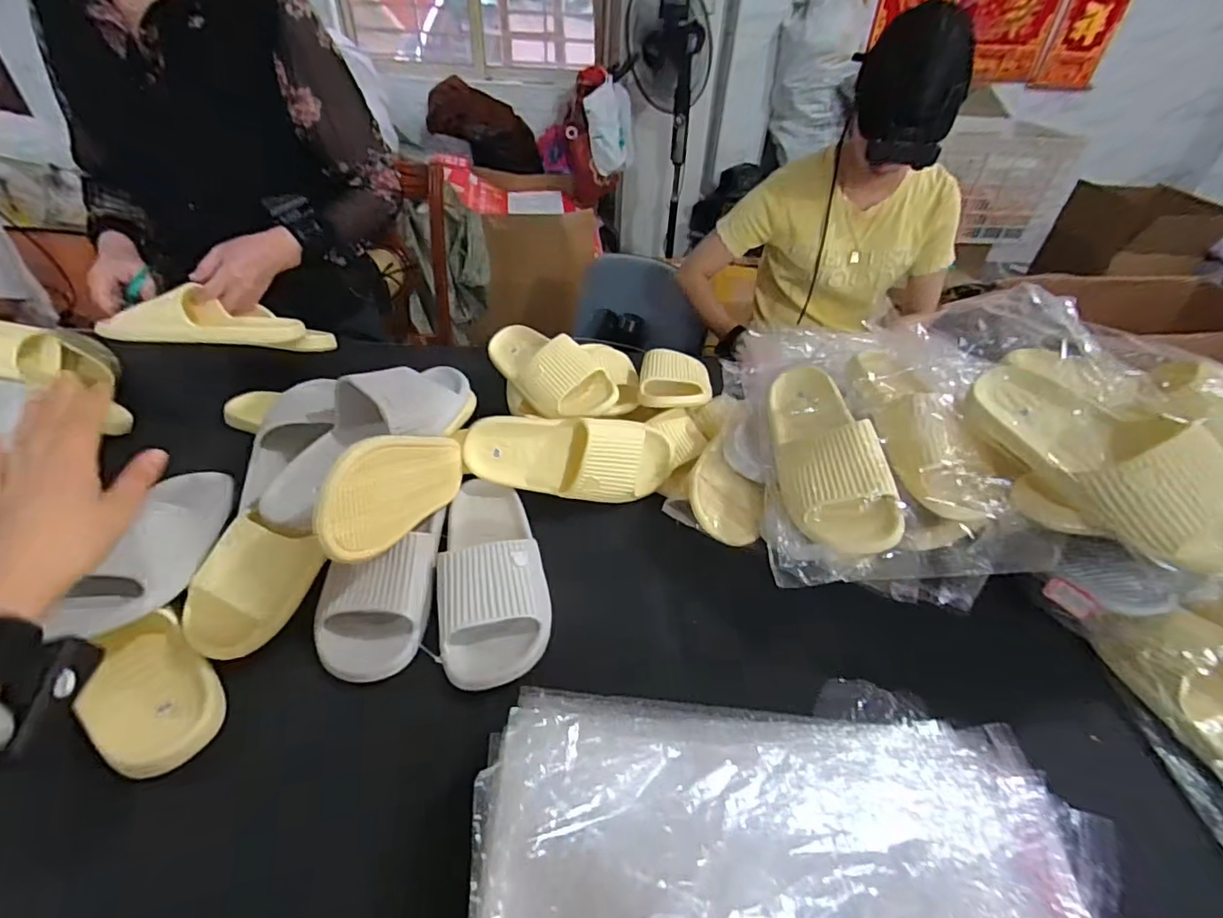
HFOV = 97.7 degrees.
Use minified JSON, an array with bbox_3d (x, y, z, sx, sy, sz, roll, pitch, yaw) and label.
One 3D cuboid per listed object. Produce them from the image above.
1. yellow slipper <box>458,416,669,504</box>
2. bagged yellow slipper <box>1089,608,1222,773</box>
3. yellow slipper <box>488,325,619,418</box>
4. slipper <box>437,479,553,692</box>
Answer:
[{"bbox_3d":[-0.052,-0.005,0.671,0.257,0.104,0.078,2,7,-6],"label":"yellow slipper"},{"bbox_3d":[0.560,0.228,0.479,0.104,0.062,0.210,-8,41,-12],"label":"bagged yellow slipper"},{"bbox_3d":[-0.092,-0.138,0.788,0.099,0.071,0.231,-25,48,-29],"label":"yellow slipper"},{"bbox_3d":[-0.129,0.115,0.581,0.109,0.059,0.246,-6,41,-11],"label":"slipper"}]

